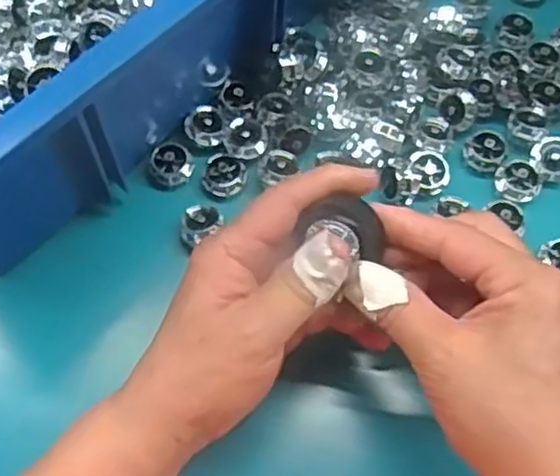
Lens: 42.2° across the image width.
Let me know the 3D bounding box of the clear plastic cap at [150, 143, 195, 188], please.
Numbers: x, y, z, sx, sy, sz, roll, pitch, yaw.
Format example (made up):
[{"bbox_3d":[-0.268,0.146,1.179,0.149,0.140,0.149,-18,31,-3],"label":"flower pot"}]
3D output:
[{"bbox_3d":[-0.061,-0.042,0.408,0.023,0.009,0.020,-28,71,-11],"label":"clear plastic cap"}]

